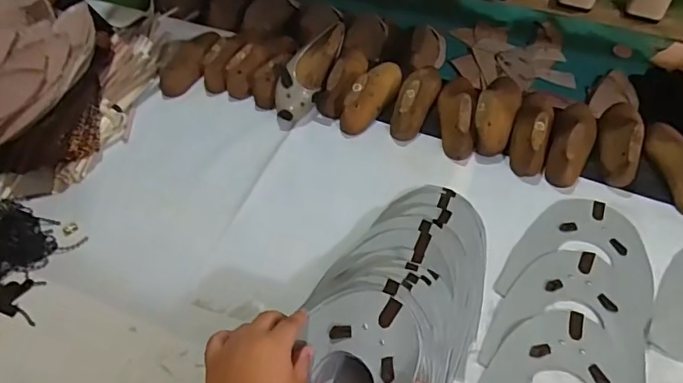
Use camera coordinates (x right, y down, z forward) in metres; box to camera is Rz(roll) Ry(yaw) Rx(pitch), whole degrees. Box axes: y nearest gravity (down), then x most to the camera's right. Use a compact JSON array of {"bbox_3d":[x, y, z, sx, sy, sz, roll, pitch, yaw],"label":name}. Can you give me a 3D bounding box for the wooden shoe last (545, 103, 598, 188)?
[{"bbox_3d":[0.294,-0.074,0.637,0.047,0.058,0.145,18,57,15],"label":"wooden shoe last"}]

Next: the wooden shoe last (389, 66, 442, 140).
[{"bbox_3d":[0.102,-0.135,0.691,0.050,0.061,0.137,16,56,14],"label":"wooden shoe last"}]

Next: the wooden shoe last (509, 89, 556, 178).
[{"bbox_3d":[0.246,-0.086,0.651,0.049,0.059,0.138,15,56,13],"label":"wooden shoe last"}]

